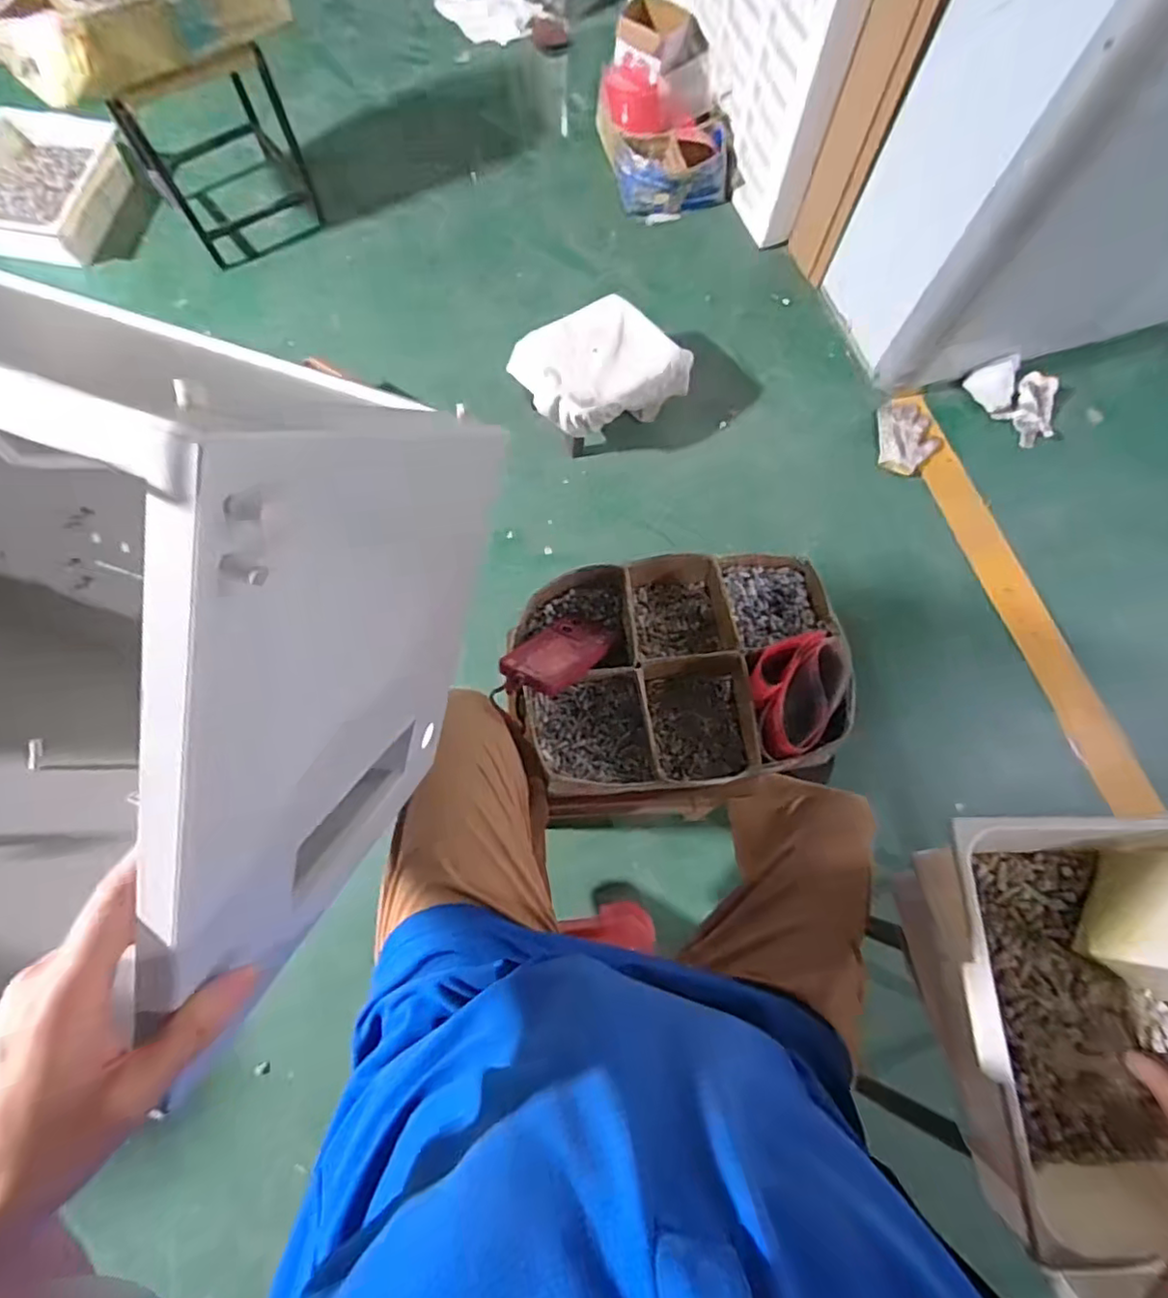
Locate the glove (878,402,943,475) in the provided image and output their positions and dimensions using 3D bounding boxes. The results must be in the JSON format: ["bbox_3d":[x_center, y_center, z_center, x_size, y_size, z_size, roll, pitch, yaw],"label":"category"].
[{"bbox_3d":[0.749,-0.487,1.408,0.146,0.037,0.215,6,67,-6],"label":"glove"}]

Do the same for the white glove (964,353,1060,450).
[{"bbox_3d":[1.043,-0.596,1.435,0.190,0.109,0.219,-26,74,-10],"label":"white glove"}]

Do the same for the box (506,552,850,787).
[{"bbox_3d":[0.114,0.012,0.742,0.391,0.105,0.286,-7,72,-5],"label":"box"}]

